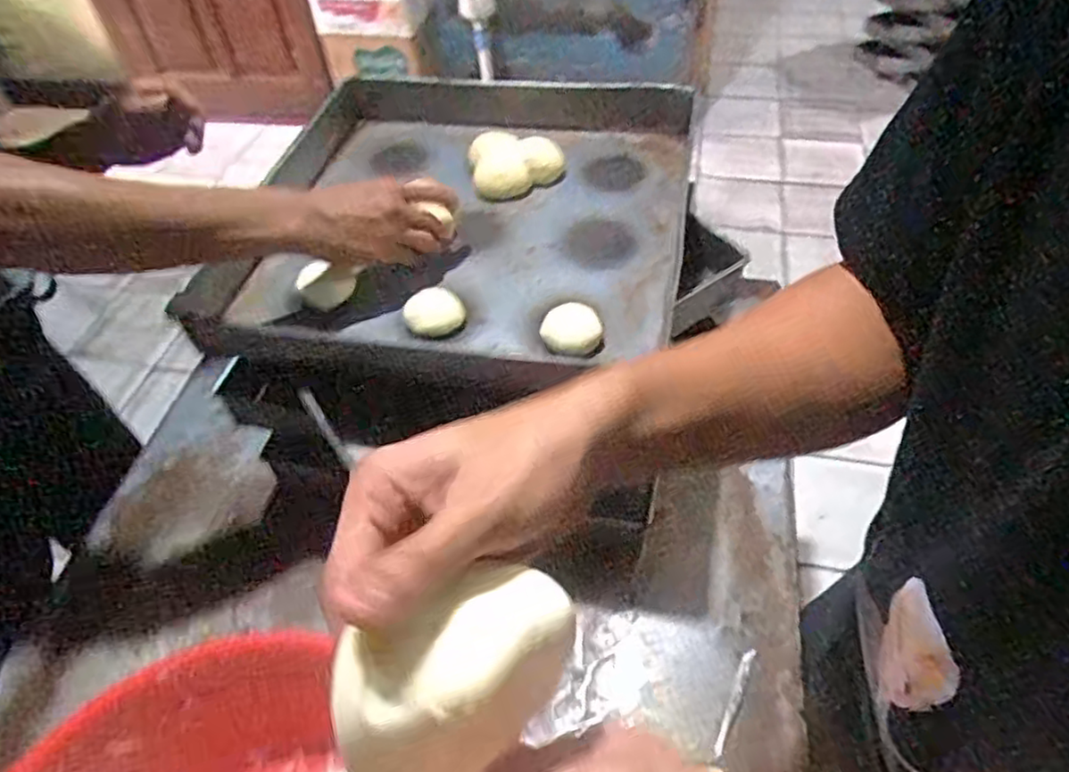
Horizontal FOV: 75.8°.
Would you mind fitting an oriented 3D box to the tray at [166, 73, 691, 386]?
[{"bbox_3d":[-0.082,-0.197,0.759,0.478,0.073,0.457,5,50,8],"label":"tray"}]

